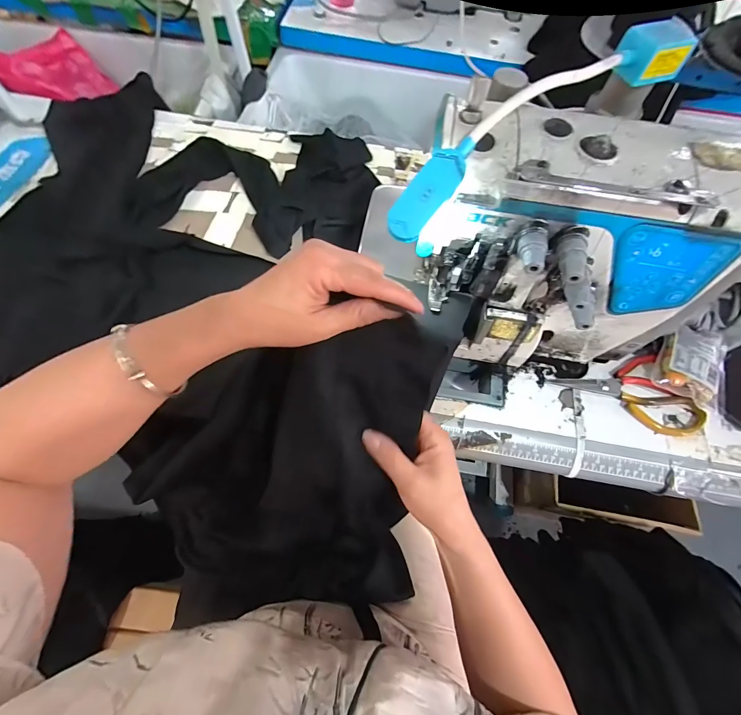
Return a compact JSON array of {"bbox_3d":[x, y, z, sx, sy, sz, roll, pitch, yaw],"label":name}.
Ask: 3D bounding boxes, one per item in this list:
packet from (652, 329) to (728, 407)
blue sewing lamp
[{"bbox_3d":[0.412,0.006,0.440,0.075,0.015,0.119,35,69,12],"label":"packet"},{"bbox_3d":[0.142,-0.196,0.291,0.310,0.075,0.040,-31,71,-16],"label":"blue sewing lamp"}]

